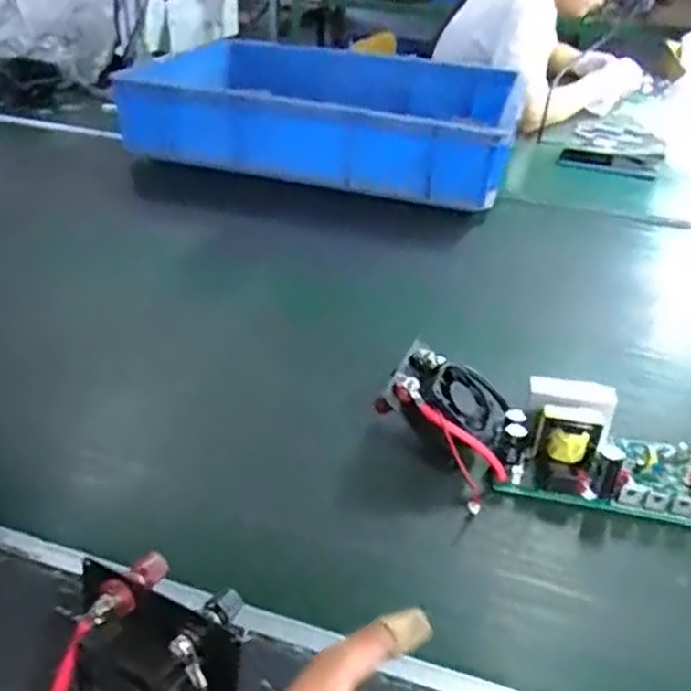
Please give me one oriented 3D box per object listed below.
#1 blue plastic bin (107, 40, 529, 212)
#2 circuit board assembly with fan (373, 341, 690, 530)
[{"bbox_3d":[-0.016,-0.368,1.129,0.555,0.113,0.367,11,35,12],"label":"blue plastic bin"},{"bbox_3d":[0.245,0.071,0.584,0.413,0.075,0.147,-1,34,-6],"label":"circuit board assembly with fan"}]

